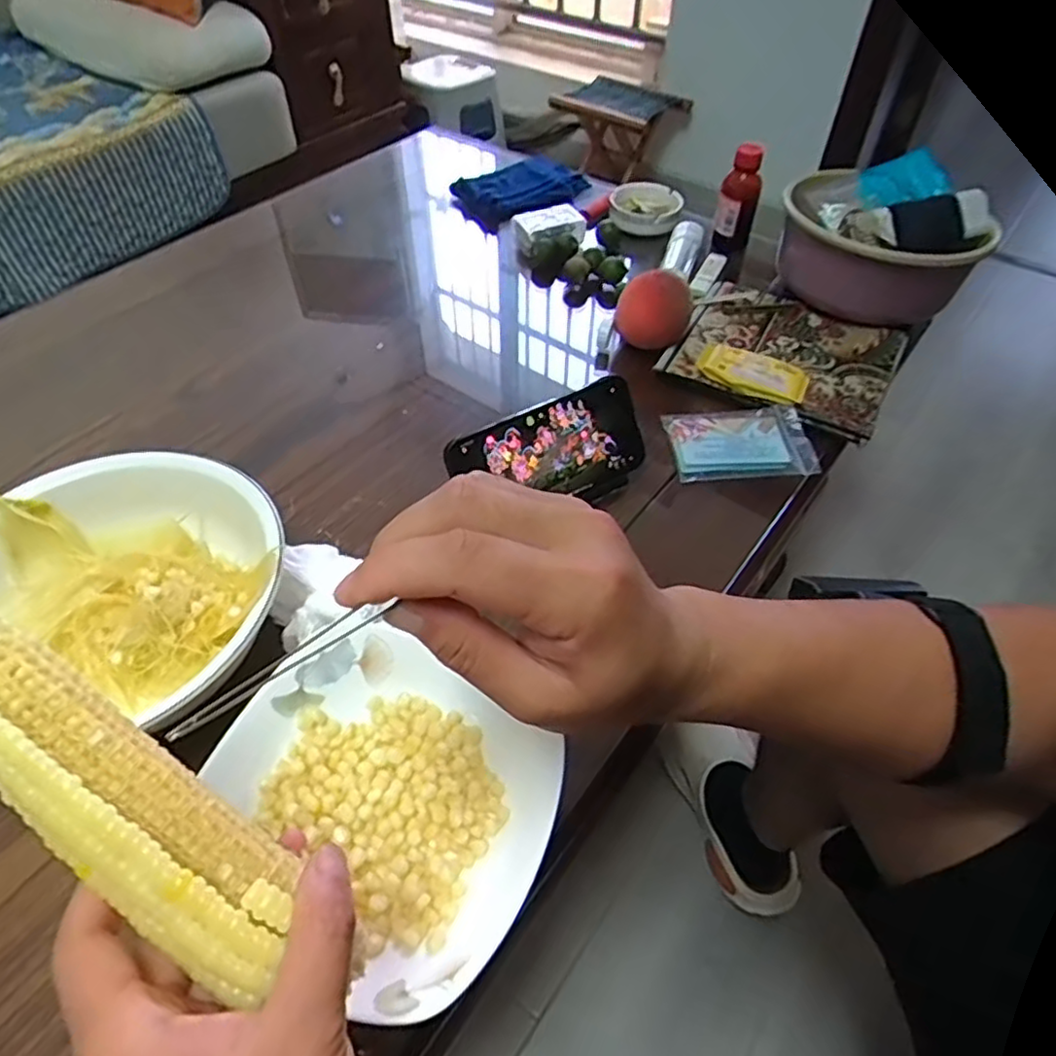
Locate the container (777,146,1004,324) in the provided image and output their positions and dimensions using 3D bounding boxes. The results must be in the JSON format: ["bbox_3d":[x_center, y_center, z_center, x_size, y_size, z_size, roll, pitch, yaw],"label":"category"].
[{"bbox_3d":[0.360,-0.290,0.694,0.177,0.108,0.186,0,50,0],"label":"container"}]

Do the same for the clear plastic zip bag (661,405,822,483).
[{"bbox_3d":[0.183,-0.072,0.592,0.116,0.017,0.076,-2,50,-2],"label":"clear plastic zip bag"}]

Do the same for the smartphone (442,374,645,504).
[{"bbox_3d":[0.021,-0.055,0.526,0.160,0.087,0.010,-26,21,-19],"label":"smartphone"}]

